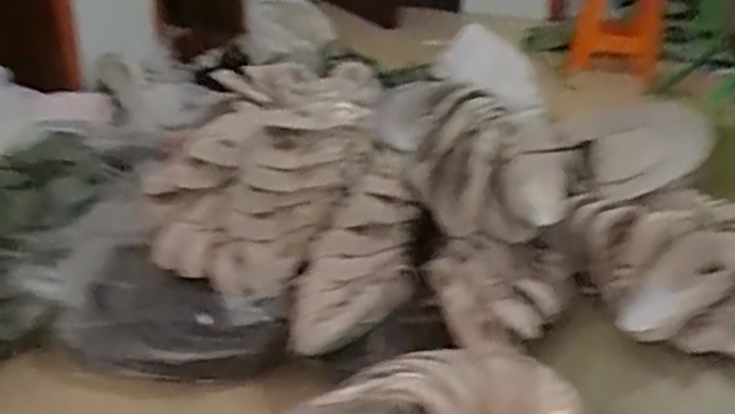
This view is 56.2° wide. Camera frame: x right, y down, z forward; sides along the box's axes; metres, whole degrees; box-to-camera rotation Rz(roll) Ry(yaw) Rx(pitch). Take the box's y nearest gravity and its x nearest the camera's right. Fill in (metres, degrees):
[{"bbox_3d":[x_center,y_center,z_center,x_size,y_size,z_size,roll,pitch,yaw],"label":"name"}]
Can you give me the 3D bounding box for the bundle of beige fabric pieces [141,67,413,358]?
[{"bbox_3d":[-0.142,0.006,1.182,0.455,0.336,0.317,-3,29,-12],"label":"bundle of beige fabric pieces"}]

